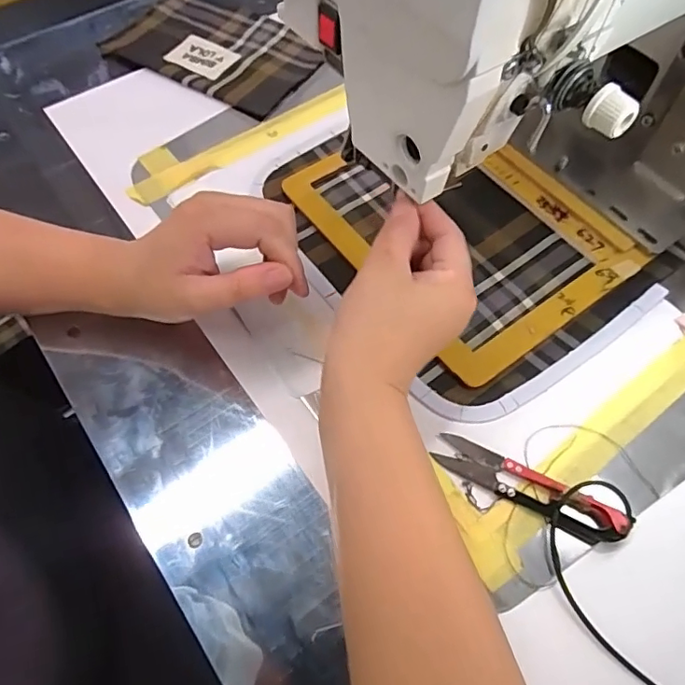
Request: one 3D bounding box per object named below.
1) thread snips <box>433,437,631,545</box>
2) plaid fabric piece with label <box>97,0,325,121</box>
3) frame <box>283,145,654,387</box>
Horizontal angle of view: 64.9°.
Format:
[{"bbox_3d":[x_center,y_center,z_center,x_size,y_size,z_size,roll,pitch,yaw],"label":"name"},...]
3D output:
[{"bbox_3d":[0.103,0.080,0.298,0.103,0.010,0.022,27,64,14],"label":"thread snips"},{"bbox_3d":[-0.114,-0.270,0.493,0.181,0.008,0.117,28,65,14],"label":"plaid fabric piece with label"},{"bbox_3d":[0.081,-0.090,0.392,0.165,0.014,0.216,-34,67,-17],"label":"frame"}]

